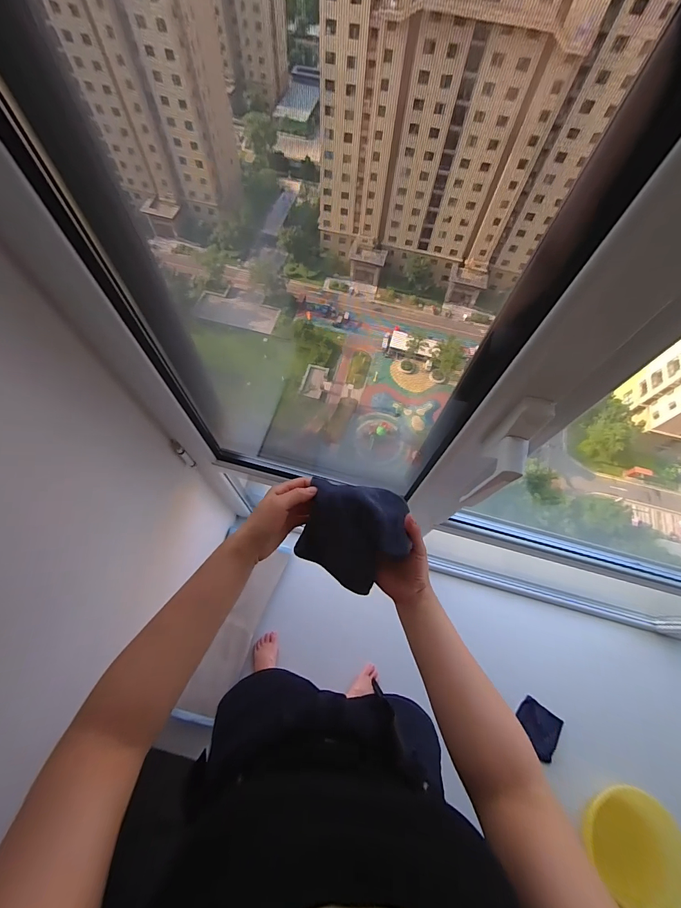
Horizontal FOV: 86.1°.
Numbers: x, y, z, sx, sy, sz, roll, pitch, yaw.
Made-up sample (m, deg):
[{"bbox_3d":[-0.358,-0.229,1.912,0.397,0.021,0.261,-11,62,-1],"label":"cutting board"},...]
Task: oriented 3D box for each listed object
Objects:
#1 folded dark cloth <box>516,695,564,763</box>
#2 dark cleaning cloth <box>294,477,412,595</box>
[{"bbox_3d":[0.674,0.935,1.248,0.146,0.032,0.139,36,69,12],"label":"folded dark cloth"},{"bbox_3d":[0.017,0.105,0.477,0.134,0.094,0.125,9,66,1],"label":"dark cleaning cloth"}]

